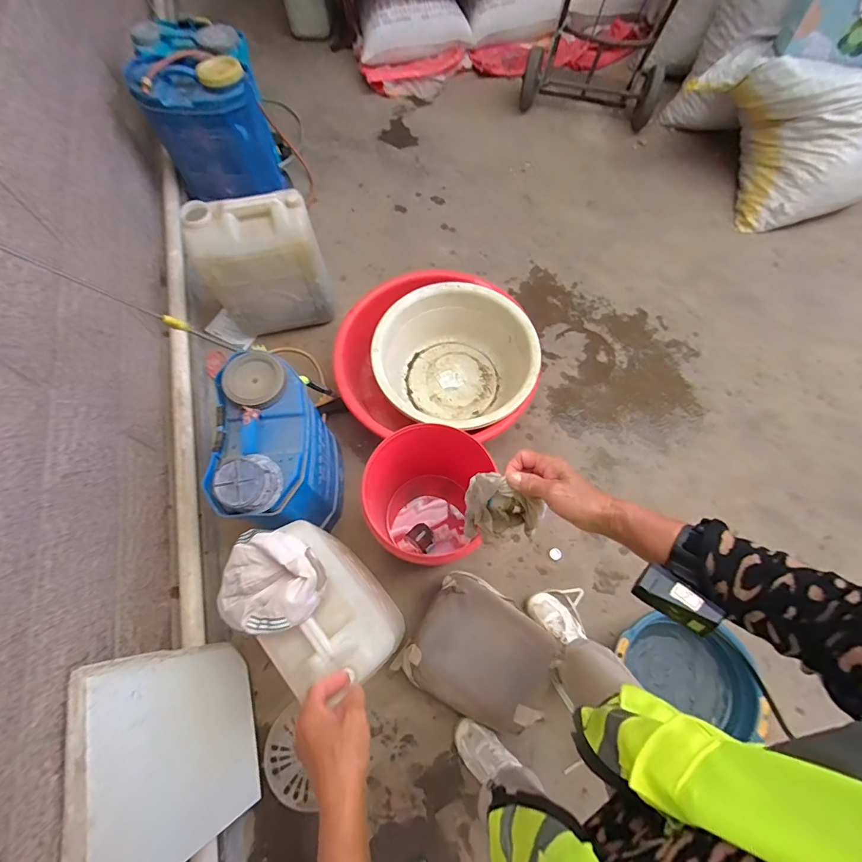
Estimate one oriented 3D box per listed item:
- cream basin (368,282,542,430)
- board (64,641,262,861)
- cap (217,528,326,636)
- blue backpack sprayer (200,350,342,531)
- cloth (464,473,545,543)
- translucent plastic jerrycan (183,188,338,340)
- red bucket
[{"bbox_3d":[0.069,-0.206,1.369,0.492,0.225,0.455,0,66,-1],"label":"cream basin"},{"bbox_3d":[-0.520,0.650,0.881,0.055,0.439,0.375,-18,69,7],"label":"board"},{"bbox_3d":[-0.301,0.279,0.793,0.199,0.099,0.174,7,66,2],"label":"cap"},{"bbox_3d":[-0.363,0.057,1.046,0.180,0.453,0.346,-8,67,-4],"label":"blue backpack sprayer"},{"bbox_3d":[0.090,0.102,0.538,0.094,0.110,0.058,13,69,6],"label":"cloth"},{"bbox_3d":[-0.513,-0.515,1.361,0.354,0.417,0.159,-13,67,-7],"label":"translucent plastic jerrycan"},{"bbox_3d":[-0.022,0.179,1.094,0.273,0.339,0.298,0,66,-1],"label":"red bucket"}]

